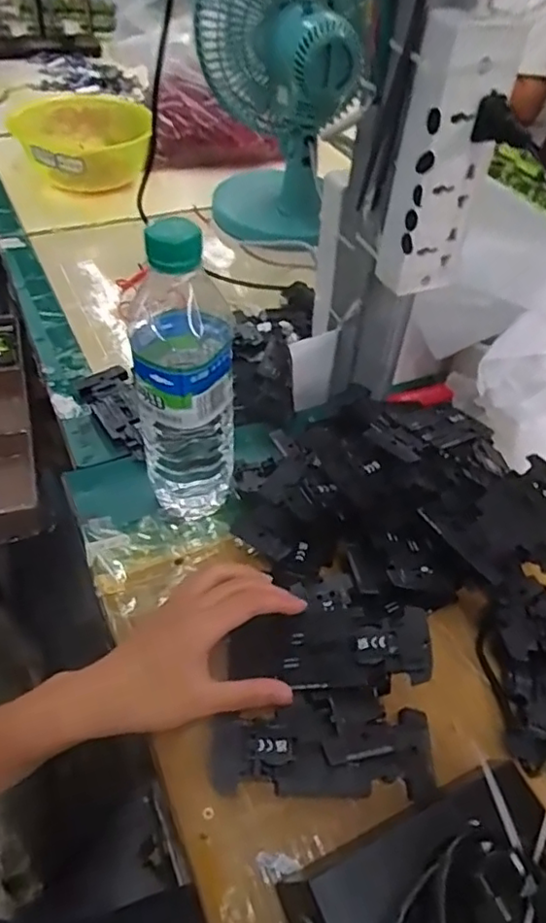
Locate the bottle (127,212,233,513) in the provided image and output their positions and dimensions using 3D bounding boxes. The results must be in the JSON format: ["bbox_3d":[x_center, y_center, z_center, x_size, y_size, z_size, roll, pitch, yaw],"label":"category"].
[{"bbox_3d":[-0.060,-0.052,0.424,0.068,0.227,0.063,-3,47,-8],"label":"bottle"}]

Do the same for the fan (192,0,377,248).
[{"bbox_3d":[0.000,-0.449,0.762,0.183,0.325,0.194,0,47,-5],"label":"fan"}]

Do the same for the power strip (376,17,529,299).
[{"bbox_3d":[0.107,-0.189,0.398,0.052,0.160,0.036,-23,53,-24],"label":"power strip"}]

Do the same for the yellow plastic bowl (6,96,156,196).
[{"bbox_3d":[-0.270,-0.451,0.882,0.178,0.064,0.239,-2,47,-7],"label":"yellow plastic bowl"}]

